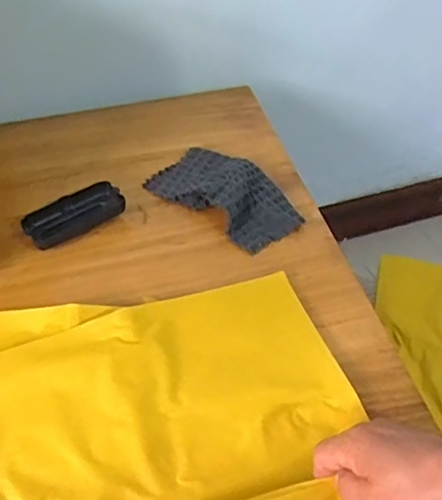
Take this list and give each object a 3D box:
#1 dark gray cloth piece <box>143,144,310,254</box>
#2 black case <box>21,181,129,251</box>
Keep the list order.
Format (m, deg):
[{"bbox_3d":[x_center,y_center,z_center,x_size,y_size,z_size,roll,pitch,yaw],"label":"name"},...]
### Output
[{"bbox_3d":[0.008,-0.071,0.658,0.183,0.031,0.100,32,55,27],"label":"dark gray cloth piece"},{"bbox_3d":[-0.168,-0.041,0.644,0.111,0.024,0.044,-30,53,-24],"label":"black case"}]

